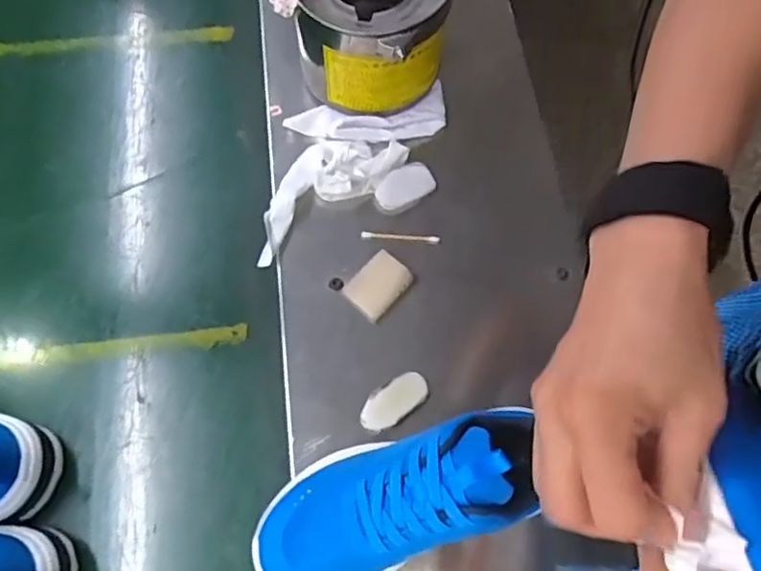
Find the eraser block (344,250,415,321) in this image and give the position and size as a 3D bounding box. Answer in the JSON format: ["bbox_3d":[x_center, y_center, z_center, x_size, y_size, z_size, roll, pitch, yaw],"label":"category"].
[{"bbox_3d":[-0.001,0.000,0.545,0.041,0.012,0.055,39,73,13],"label":"eraser block"}]

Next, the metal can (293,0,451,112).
[{"bbox_3d":[-0.008,-0.244,0.583,0.134,0.118,0.137,0,68,-1],"label":"metal can"}]

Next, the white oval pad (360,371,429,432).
[{"bbox_3d":[0.012,0.096,0.510,0.061,0.019,0.031,-31,72,-13],"label":"white oval pad"}]

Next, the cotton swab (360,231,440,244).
[{"bbox_3d":[0.018,-0.044,0.566,0.071,0.004,0.008,4,68,1],"label":"cotton swab"}]

